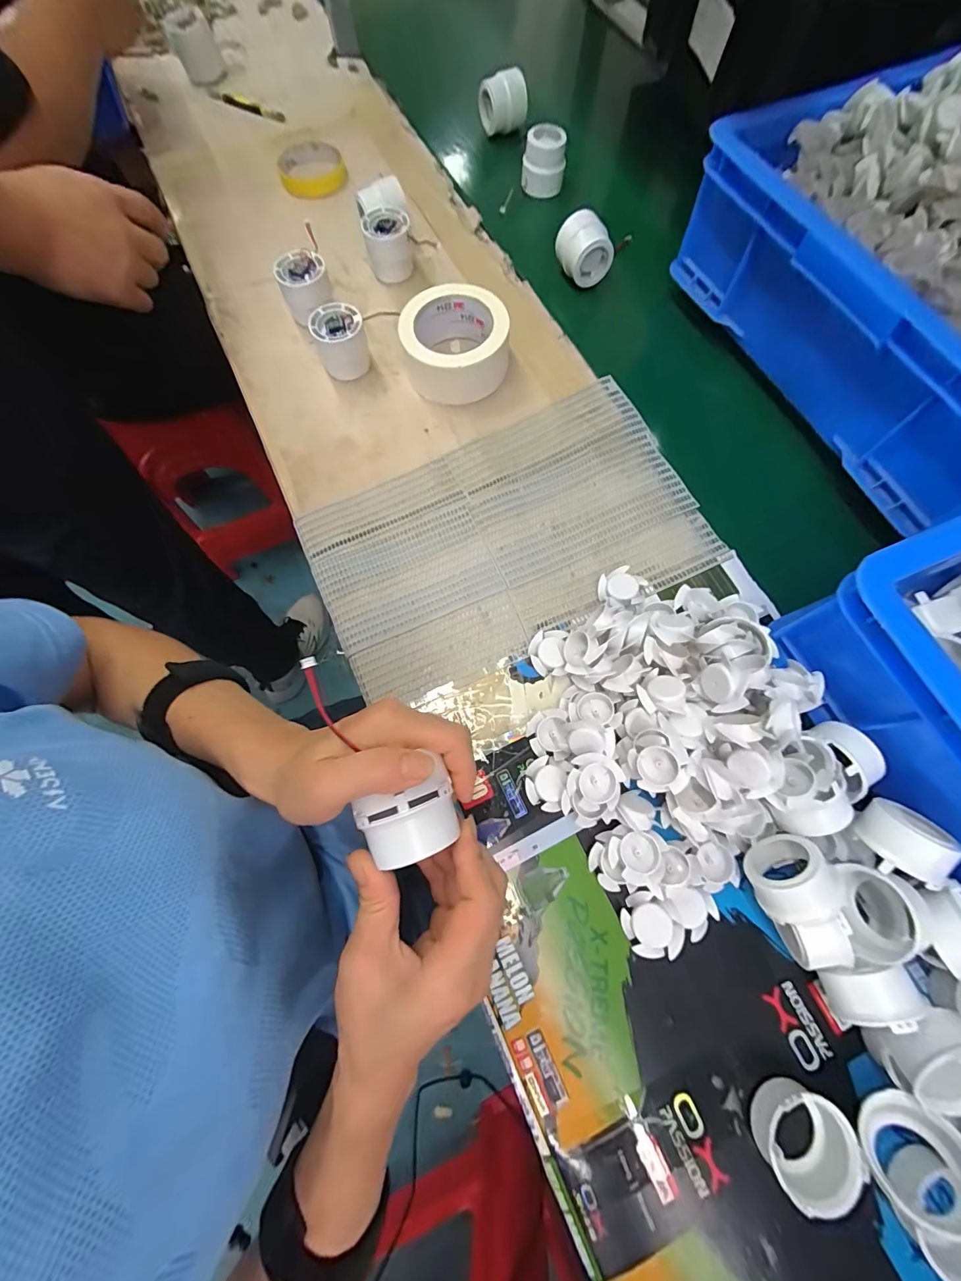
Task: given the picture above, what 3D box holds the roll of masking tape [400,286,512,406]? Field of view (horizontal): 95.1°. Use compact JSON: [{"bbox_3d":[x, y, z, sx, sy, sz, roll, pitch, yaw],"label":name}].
[{"bbox_3d":[-0.026,-0.304,0.455,0.102,0.051,0.097,0,72,1],"label":"roll of masking tape"}]

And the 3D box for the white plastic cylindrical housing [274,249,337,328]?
[{"bbox_3d":[-0.191,-0.387,0.485,0.054,0.048,0.048,-29,74,-8],"label":"white plastic cylindrical housing"}]

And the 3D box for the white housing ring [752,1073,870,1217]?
[{"bbox_3d":[0.198,0.304,0.269,0.053,0.027,0.052,0,72,1],"label":"white housing ring"}]

